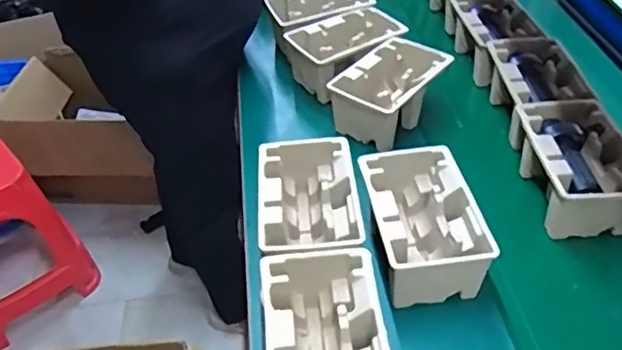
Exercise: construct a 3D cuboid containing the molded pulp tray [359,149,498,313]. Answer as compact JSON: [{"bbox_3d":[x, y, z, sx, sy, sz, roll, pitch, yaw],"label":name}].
[{"bbox_3d":[0.161,0.071,0.832,0.143,0.108,0.209,-8,42,-4],"label":"molded pulp tray"}]

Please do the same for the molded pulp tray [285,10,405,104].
[{"bbox_3d":[0.083,-0.252,1.183,0.222,0.099,0.160,-17,43,-14],"label":"molded pulp tray"}]

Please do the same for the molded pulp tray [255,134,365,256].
[{"bbox_3d":[-0.002,0.053,0.857,0.142,0.100,0.228,-5,42,0],"label":"molded pulp tray"}]

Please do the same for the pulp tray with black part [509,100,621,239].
[{"bbox_3d":[0.429,-0.018,0.919,0.149,0.100,0.248,-2,42,3],"label":"pulp tray with black part"}]

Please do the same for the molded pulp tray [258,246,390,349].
[{"bbox_3d":[0.018,0.215,0.688,0.145,0.109,0.231,-6,42,-2],"label":"molded pulp tray"}]

